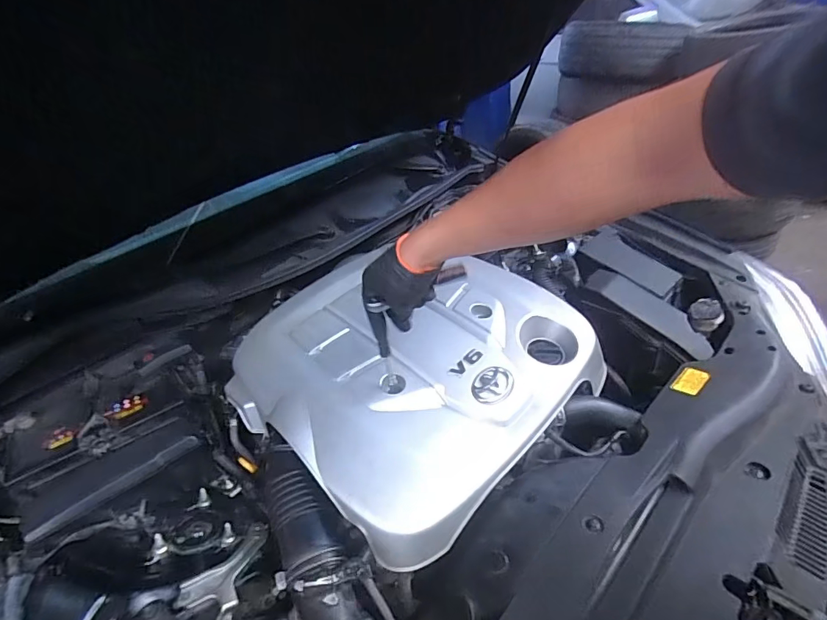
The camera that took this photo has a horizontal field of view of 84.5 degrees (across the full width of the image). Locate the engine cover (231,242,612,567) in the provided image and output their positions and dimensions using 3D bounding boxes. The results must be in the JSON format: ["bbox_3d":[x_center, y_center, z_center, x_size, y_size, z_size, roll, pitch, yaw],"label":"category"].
[{"bbox_3d":[0.004,0.085,0.864,0.570,0.180,0.517,-27,36,-32],"label":"engine cover"}]

